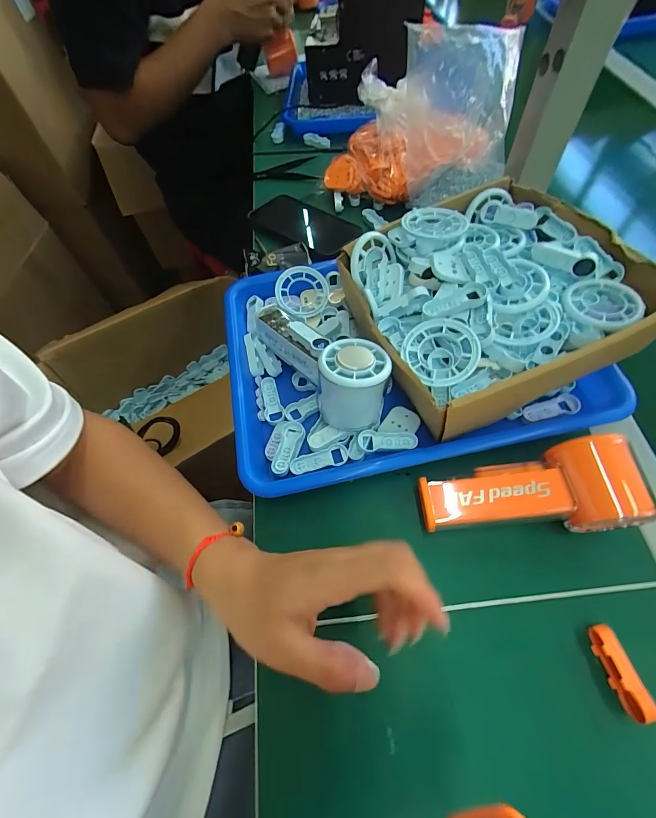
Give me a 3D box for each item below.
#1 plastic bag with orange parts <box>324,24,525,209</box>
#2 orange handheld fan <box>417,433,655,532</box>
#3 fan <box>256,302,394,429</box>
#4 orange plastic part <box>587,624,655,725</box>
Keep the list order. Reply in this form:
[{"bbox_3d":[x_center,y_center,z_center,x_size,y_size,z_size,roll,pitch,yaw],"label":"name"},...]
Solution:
[{"bbox_3d":[0.101,-0.334,0.424,0.204,0.142,0.096,10,62,9],"label":"plastic bag with orange parts"},{"bbox_3d":[0.144,0.065,0.272,0.143,0.054,0.056,-12,59,14],"label":"orange handheld fan"},{"bbox_3d":[-0.002,-0.047,0.323,0.060,0.071,0.169,-32,63,-14],"label":"fan"},{"bbox_3d":[0.185,0.166,0.231,0.015,0.014,0.049,-11,60,-3],"label":"orange plastic part"}]

